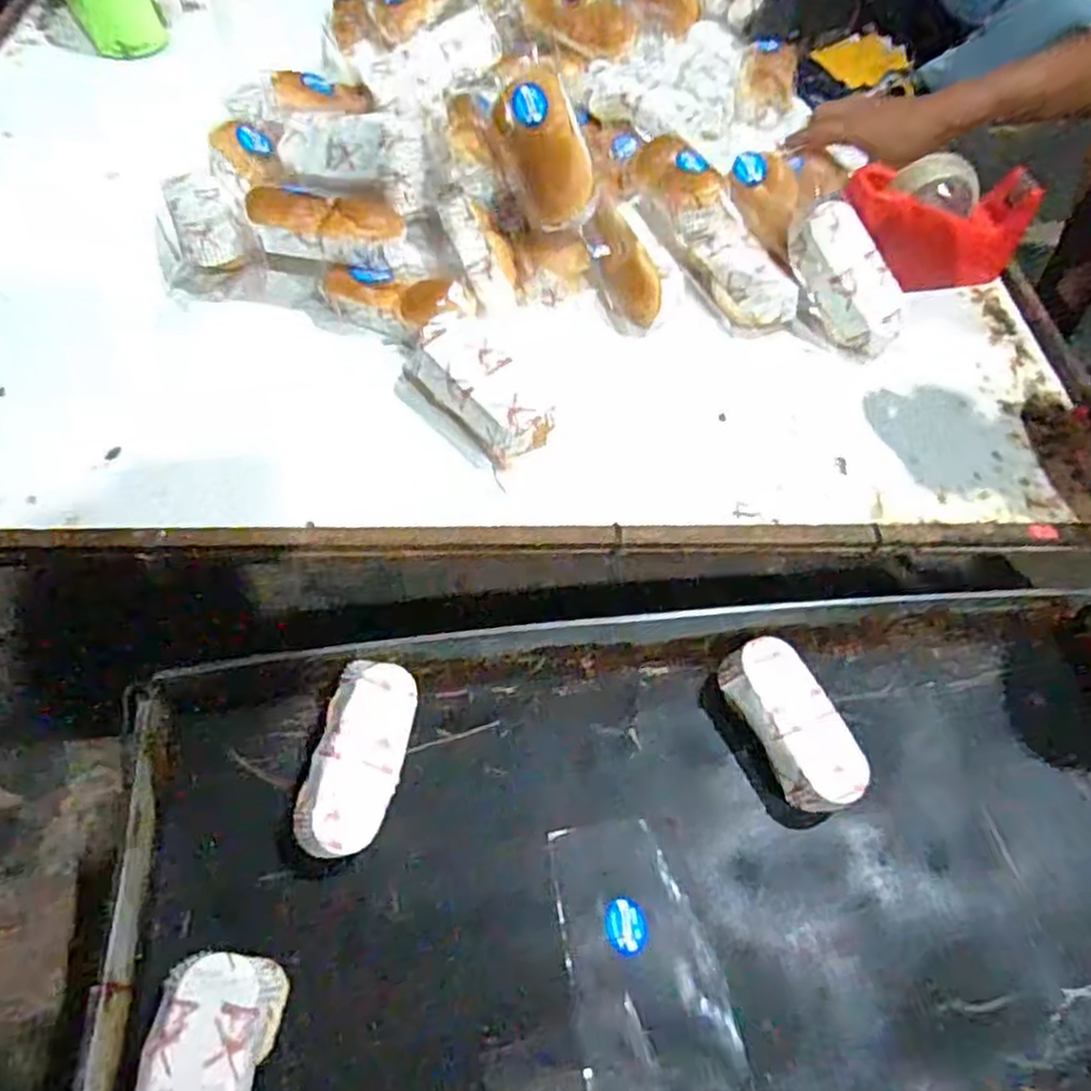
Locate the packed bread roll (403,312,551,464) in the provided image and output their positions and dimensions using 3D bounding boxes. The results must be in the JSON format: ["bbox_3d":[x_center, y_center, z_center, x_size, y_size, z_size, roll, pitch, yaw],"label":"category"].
[{"bbox_3d":[-0.052,-0.128,0.630,0.074,0.059,0.132,-28,62,-20],"label":"packed bread roll"}]

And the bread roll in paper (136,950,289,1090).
[{"bbox_3d":[-0.211,0.333,0.471,0.072,0.061,0.136,7,57,1],"label":"bread roll in paper"}]

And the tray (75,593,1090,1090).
[{"bbox_3d":[0.121,0.236,0.561,0.794,0.072,0.382,-5,57,-7],"label":"tray"}]

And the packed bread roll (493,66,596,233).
[{"bbox_3d":[-0.004,-0.360,0.681,0.065,0.051,0.146,-20,89,-16],"label":"packed bread roll"}]

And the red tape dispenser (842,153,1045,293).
[{"bbox_3d":[0.404,-0.341,0.786,0.213,0.108,0.109,-5,56,-26],"label":"red tape dispenser"}]

